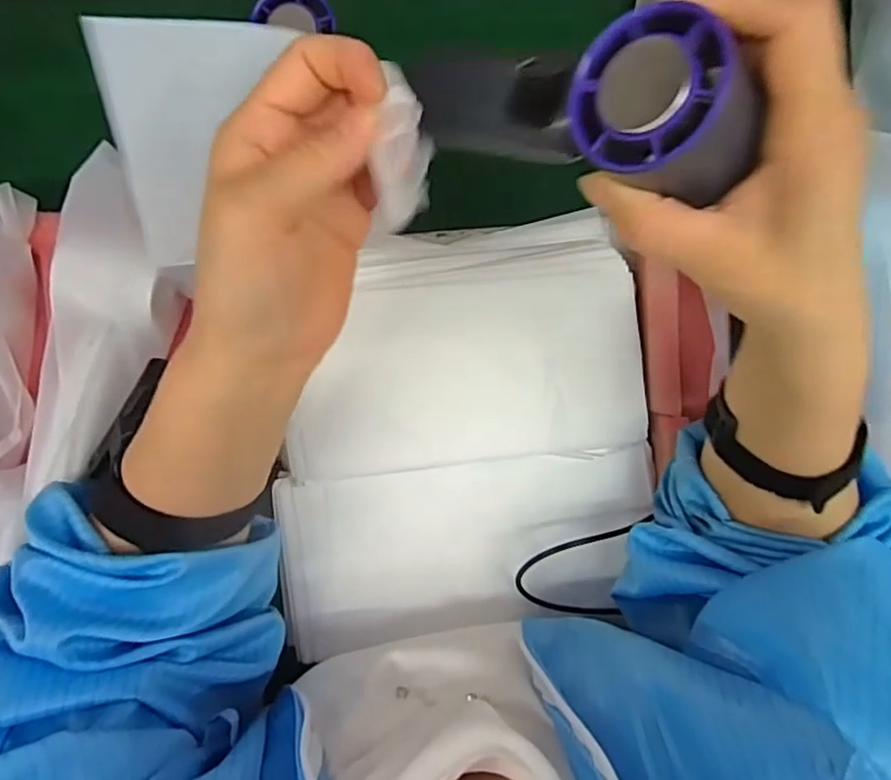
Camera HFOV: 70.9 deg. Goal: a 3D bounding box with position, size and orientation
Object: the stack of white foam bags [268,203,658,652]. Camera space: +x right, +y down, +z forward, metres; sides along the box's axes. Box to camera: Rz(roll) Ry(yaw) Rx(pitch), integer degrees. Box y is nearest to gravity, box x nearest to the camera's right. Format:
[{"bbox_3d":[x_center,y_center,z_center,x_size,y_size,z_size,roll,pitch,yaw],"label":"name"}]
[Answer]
[{"bbox_3d":[0.012,0.028,0.396,0.236,0.045,0.253,-6,89,-6],"label":"stack of white foam bags"}]

